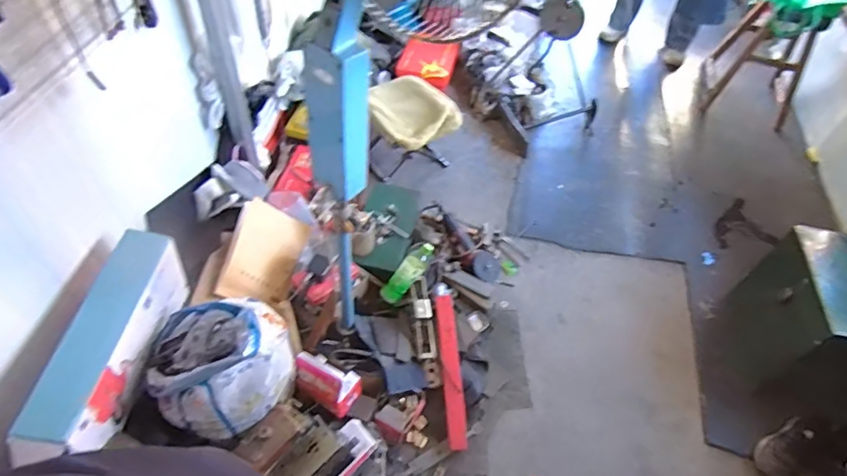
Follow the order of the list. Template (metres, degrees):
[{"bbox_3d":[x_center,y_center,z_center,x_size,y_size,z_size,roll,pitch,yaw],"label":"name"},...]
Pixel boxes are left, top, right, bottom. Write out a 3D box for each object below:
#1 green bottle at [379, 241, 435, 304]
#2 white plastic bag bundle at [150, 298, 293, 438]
[{"bbox_3d":[-0.042,0.095,1.452,0.061,0.052,0.199,44,104,26],"label":"green bottle"},{"bbox_3d":[-0.415,0.248,1.070,0.273,0.226,0.244,-9,53,-11],"label":"white plastic bag bundle"}]

